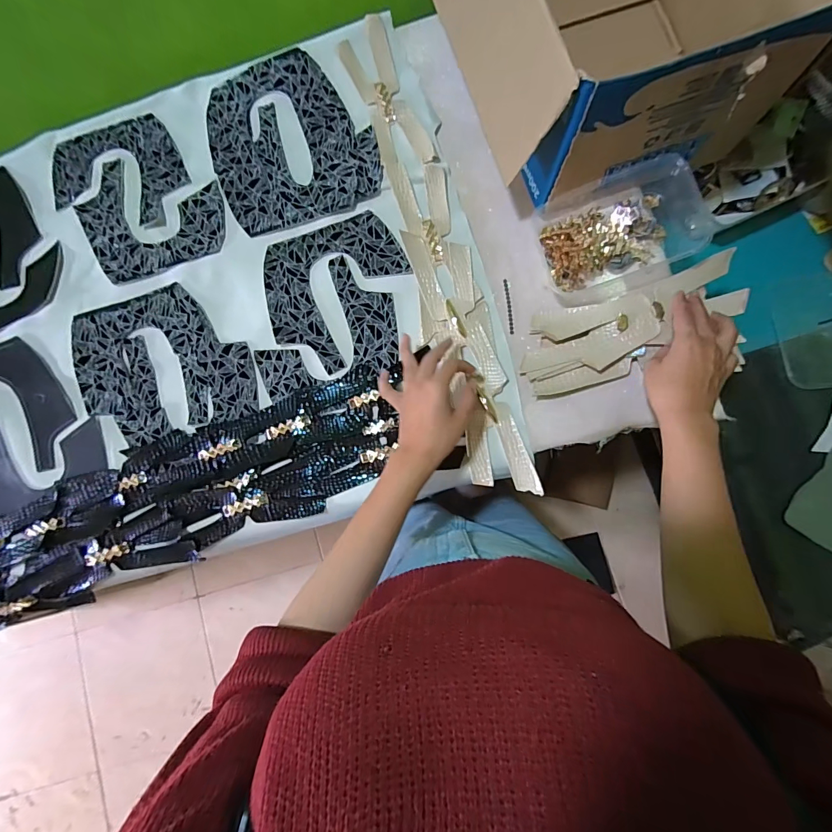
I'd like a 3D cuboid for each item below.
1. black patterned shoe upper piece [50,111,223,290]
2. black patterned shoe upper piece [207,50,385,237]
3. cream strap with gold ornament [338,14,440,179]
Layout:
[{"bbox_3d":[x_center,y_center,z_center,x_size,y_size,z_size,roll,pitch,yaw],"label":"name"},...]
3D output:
[{"bbox_3d":[-0.380,-0.296,0.547,0.178,0.012,0.265,-42,82,-7],"label":"black patterned shoe upper piece"},{"bbox_3d":[-0.166,-0.371,0.539,0.208,0.006,0.233,-16,85,2],"label":"black patterned shoe upper piece"},{"bbox_3d":[-0.040,-0.425,0.540,0.068,0.014,0.218,-21,85,2],"label":"cream strap with gold ornament"}]

